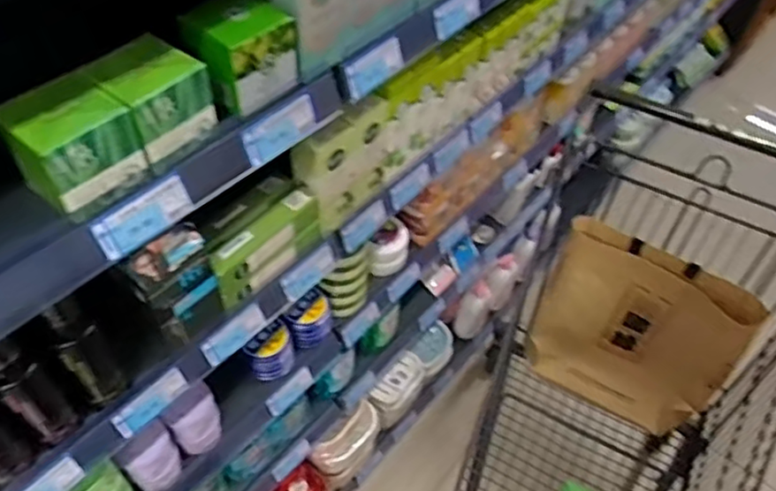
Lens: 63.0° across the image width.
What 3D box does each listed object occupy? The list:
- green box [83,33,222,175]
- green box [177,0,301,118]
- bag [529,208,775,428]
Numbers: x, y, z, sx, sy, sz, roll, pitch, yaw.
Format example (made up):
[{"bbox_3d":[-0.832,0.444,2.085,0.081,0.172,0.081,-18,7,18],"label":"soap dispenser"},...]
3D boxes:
[{"bbox_3d":[-0.191,-0.119,0.514,0.068,0.063,0.080,33,56,20],"label":"green box"},{"bbox_3d":[-0.130,-0.173,0.563,0.063,0.075,0.077,34,56,21],"label":"green box"},{"bbox_3d":[0.461,0.173,1.204,0.369,0.347,0.128,29,54,18],"label":"bag"}]

